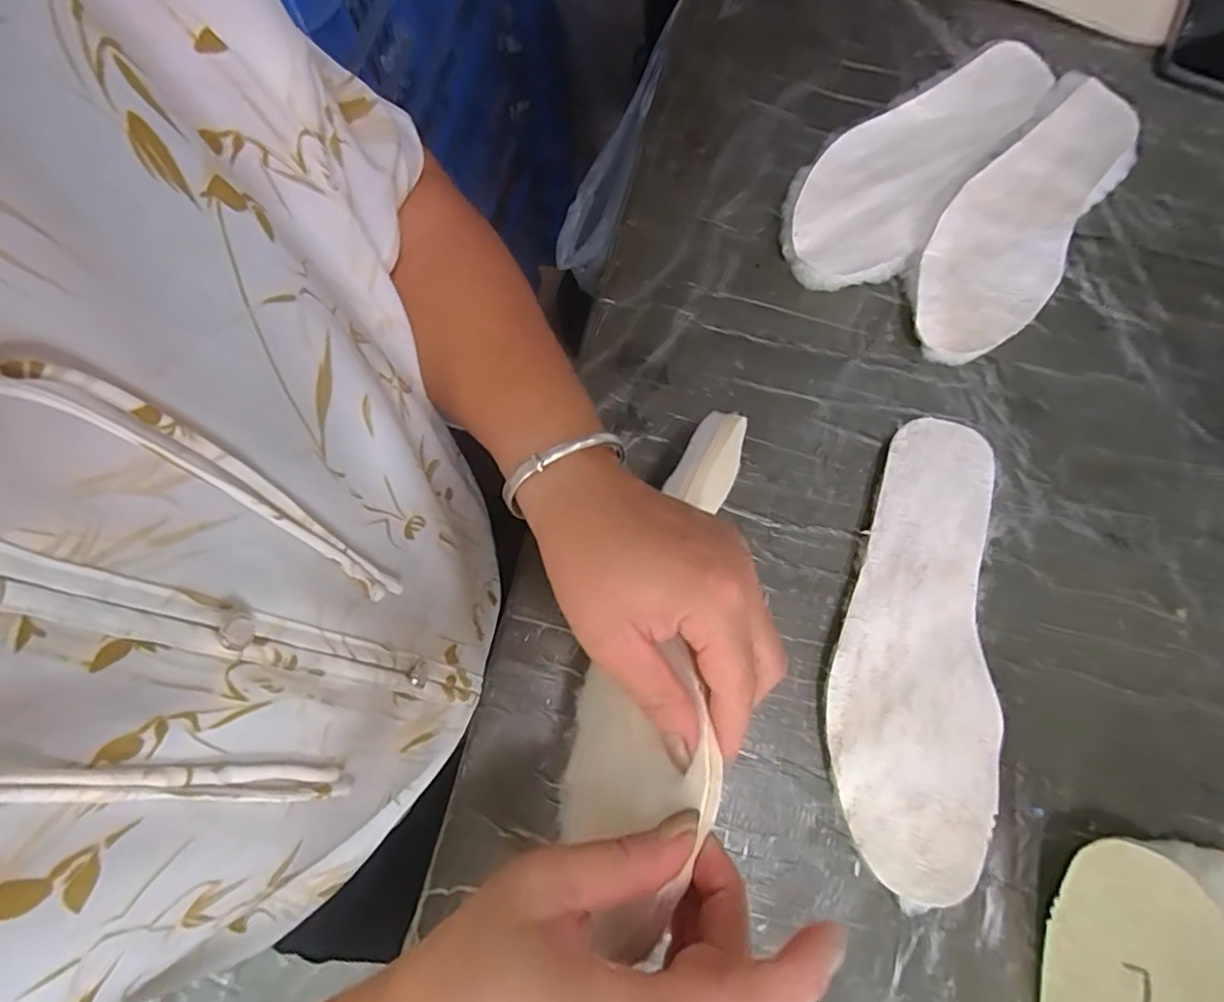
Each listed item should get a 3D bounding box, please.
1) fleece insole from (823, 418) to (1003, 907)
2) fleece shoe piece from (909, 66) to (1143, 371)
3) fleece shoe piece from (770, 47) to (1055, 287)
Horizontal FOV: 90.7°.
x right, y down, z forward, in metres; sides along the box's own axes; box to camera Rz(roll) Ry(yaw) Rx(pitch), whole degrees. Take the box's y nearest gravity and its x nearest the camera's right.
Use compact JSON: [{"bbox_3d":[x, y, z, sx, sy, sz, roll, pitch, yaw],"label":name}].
[{"bbox_3d":[0.184,0.079,0.367,0.094,0.011,0.274,8,72,2],"label":"fleece insole"},{"bbox_3d":[0.307,-0.214,0.456,0.091,0.021,0.270,36,77,10],"label":"fleece shoe piece"},{"bbox_3d":[0.231,-0.269,0.468,0.103,0.018,0.275,38,77,10],"label":"fleece shoe piece"}]

